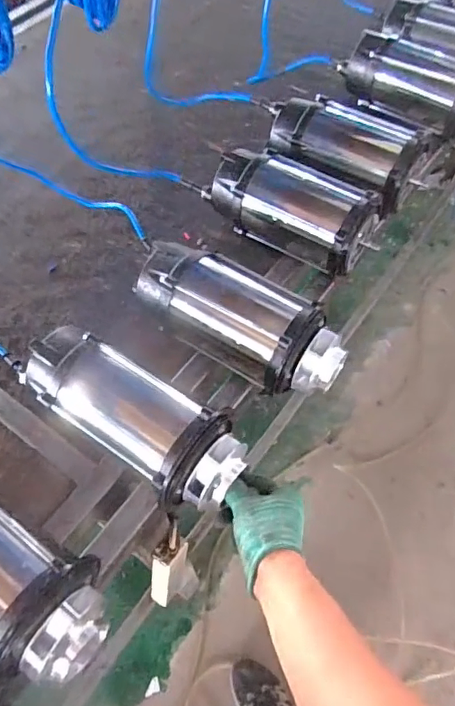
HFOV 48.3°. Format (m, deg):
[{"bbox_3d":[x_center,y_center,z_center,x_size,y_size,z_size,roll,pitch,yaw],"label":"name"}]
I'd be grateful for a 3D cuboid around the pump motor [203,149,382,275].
[{"bbox_3d":[0.108,-0.236,0.823,0.260,0.123,0.128,31,64,18],"label":"pump motor"}]

